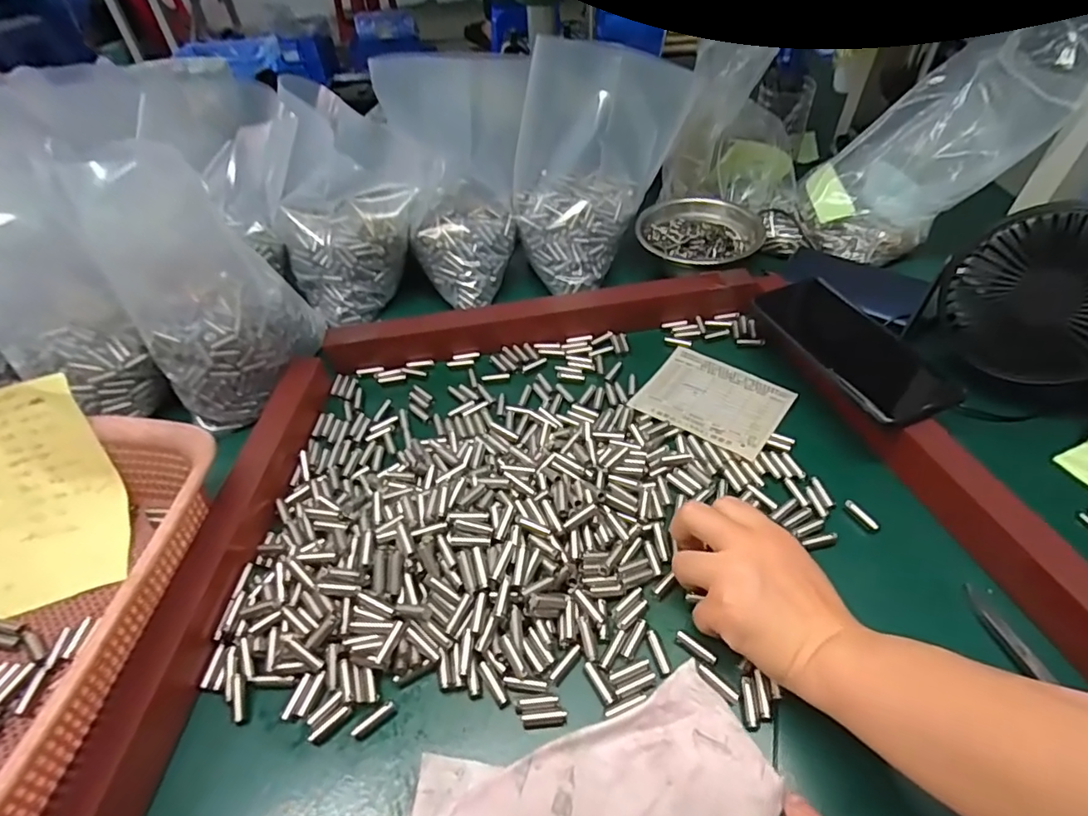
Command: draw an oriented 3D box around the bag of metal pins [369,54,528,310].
[{"bbox_3d":[-0.071,-0.204,0.524,0.125,0.201,0.094,-12,47,-6],"label":"bag of metal pins"}]

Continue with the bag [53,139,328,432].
[{"bbox_3d":[-0.274,-0.102,0.445,0.125,0.189,0.105,-36,54,-25],"label":"bag"}]

